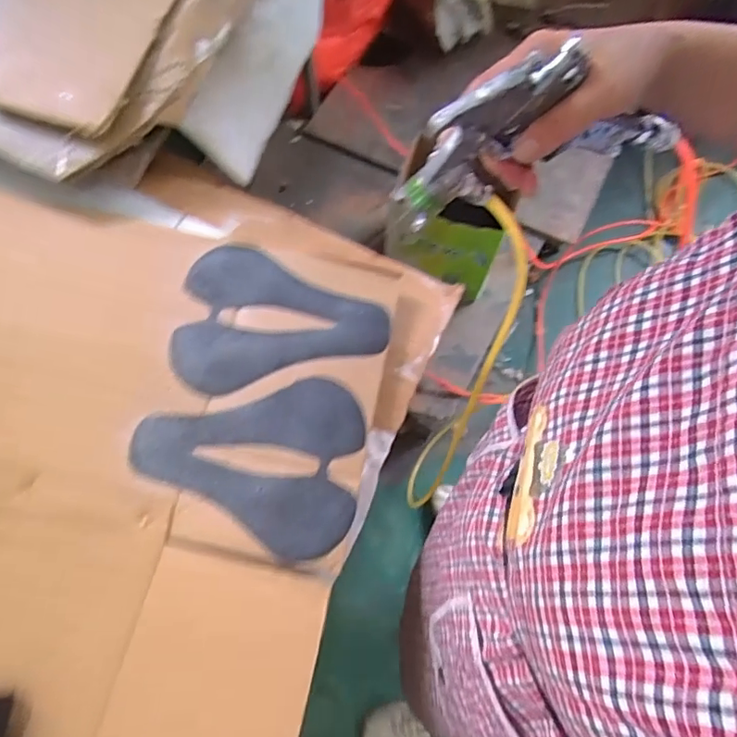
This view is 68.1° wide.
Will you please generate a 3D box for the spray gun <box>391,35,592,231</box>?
[{"bbox_3d":[0.074,-0.148,0.355,0.100,0.102,0.024,-23,73,-9],"label":"spray gun"}]

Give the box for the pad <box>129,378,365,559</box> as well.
[{"bbox_3d":[-0.134,0.095,0.592,0.242,0.009,0.183,7,71,1],"label":"pad"}]

